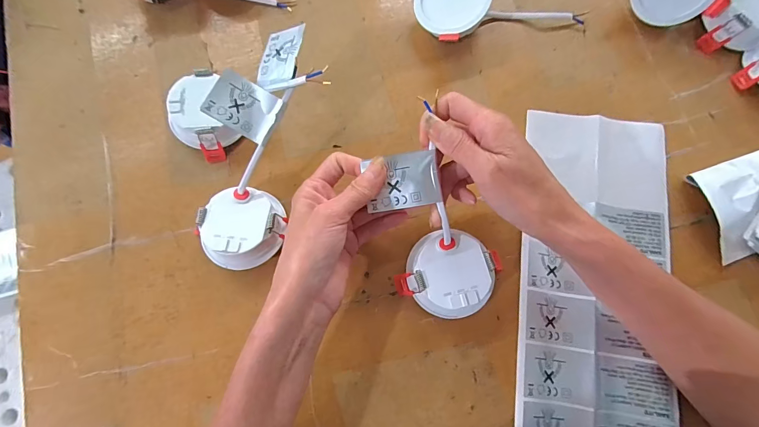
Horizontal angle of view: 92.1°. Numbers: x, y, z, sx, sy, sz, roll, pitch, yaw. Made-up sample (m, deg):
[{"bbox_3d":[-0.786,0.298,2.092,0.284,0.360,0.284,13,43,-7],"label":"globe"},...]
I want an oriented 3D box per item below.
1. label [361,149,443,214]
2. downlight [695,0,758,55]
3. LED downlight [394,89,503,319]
[{"bbox_3d":[0.017,-0.024,0.275,0.054,0.004,0.040,-8,95,6],"label":"label"},{"bbox_3d":[0.346,-0.189,0.350,0.070,0.035,0.057,-39,79,-8],"label":"downlight"},{"bbox_3d":[0.058,0.002,0.289,0.082,0.075,0.153,0,76,1],"label":"LED downlight"}]

